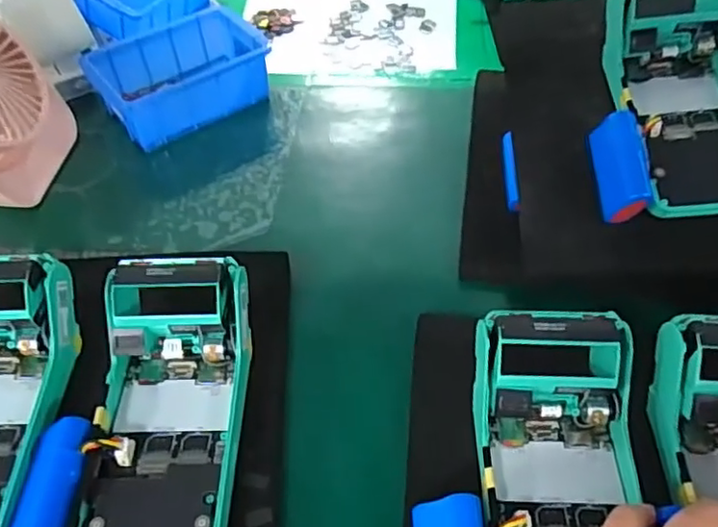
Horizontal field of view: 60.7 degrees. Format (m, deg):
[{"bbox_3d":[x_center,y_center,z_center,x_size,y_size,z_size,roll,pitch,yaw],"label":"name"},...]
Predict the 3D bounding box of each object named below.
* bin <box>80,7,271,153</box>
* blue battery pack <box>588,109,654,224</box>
[{"bbox_3d":[-0.162,-0.172,0.556,0.147,0.055,0.109,-24,52,-23],"label":"bin"},{"bbox_3d":[0.173,-0.066,0.405,0.026,0.029,0.073,2,66,0],"label":"blue battery pack"}]

